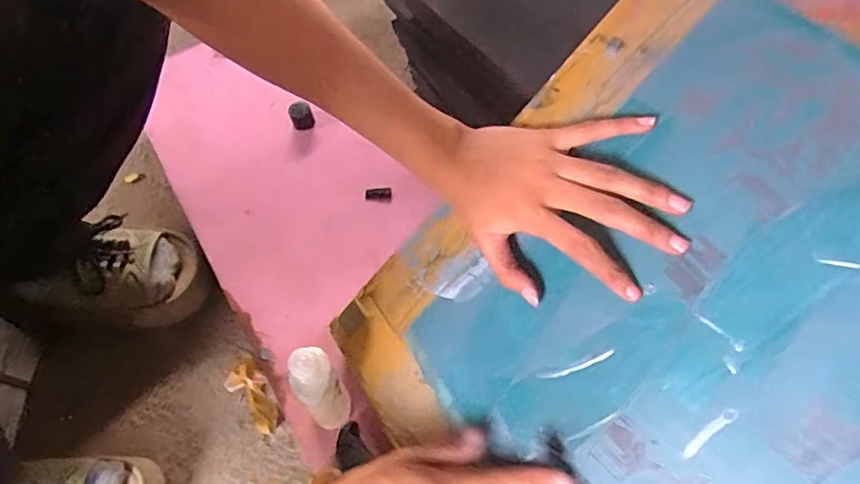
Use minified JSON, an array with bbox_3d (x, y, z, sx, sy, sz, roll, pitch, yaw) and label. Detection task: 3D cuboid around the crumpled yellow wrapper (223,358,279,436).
[{"bbox_3d":[-0.161,0.139,0.512,0.031,0.027,0.078,-39,62,-19],"label":"crumpled yellow wrapper"}]

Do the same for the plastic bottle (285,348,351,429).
[{"bbox_3d":[-0.080,0.111,0.417,0.032,0.095,0.031,-2,57,3],"label":"plastic bottle"}]

